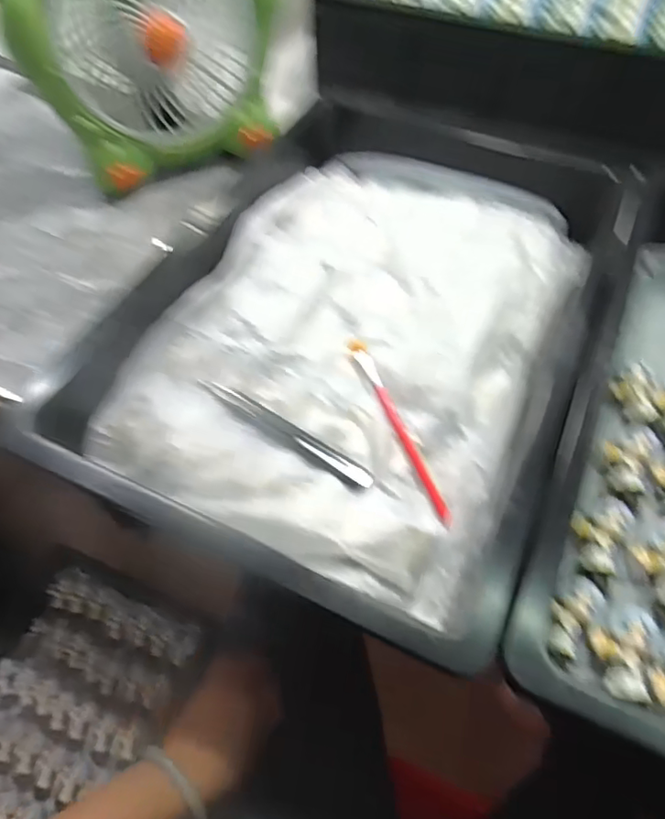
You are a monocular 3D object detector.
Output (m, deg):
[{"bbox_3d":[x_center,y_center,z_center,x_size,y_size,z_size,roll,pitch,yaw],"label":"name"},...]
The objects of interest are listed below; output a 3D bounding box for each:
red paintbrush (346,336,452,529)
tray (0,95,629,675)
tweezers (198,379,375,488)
[{"bbox_3d":[0.047,0.012,0.414,0.013,0.013,0.159,-19,59,-12],"label":"red paintbrush"},{"bbox_3d":[0.025,-0.098,0.462,0.323,0.077,0.486,19,59,12],"label":"tray"},{"bbox_3d":[-0.033,0.015,0.419,0.145,0.009,0.014,30,62,18],"label":"tweezers"}]

